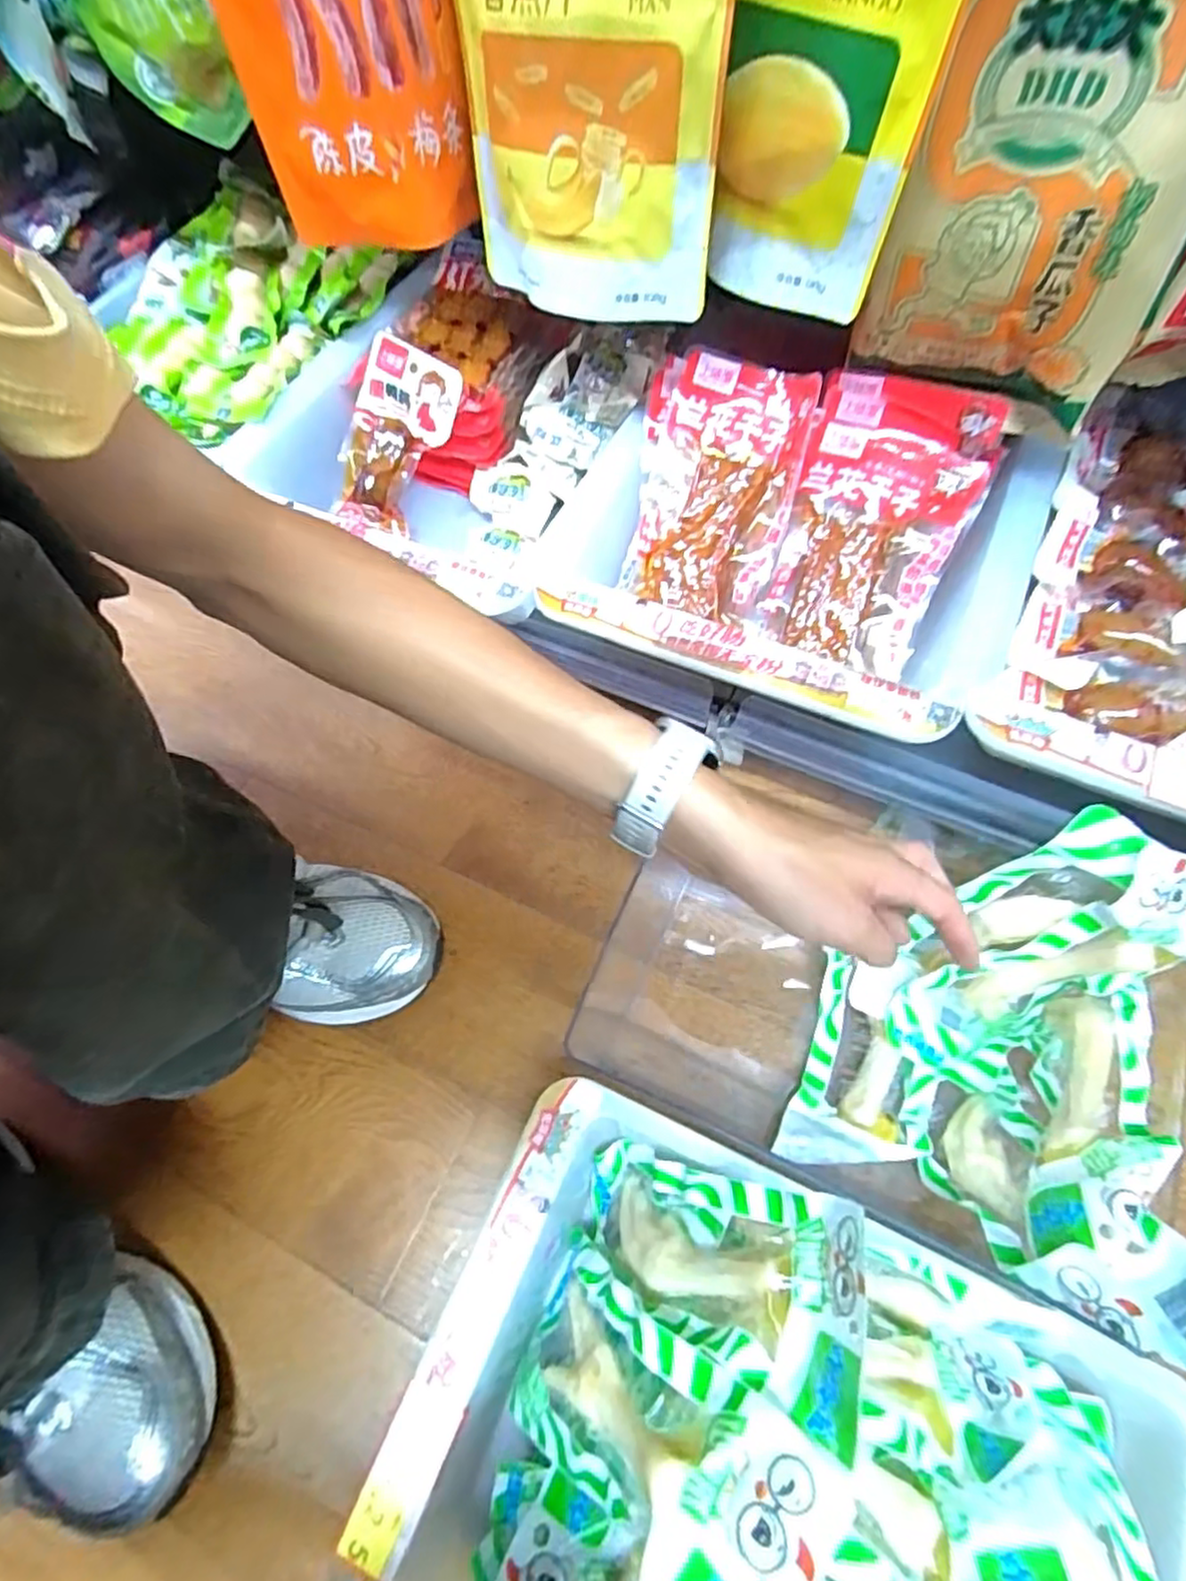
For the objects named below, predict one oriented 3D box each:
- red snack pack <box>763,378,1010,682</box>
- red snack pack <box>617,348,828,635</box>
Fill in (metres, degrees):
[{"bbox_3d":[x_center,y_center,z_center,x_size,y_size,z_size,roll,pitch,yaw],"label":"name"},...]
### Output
[{"bbox_3d":[0.168,-0.157,0.422,0.100,0.033,0.162,20,99,14],"label":"red snack pack"},{"bbox_3d":[0.070,-0.186,0.435,0.108,0.033,0.141,25,106,25],"label":"red snack pack"}]

